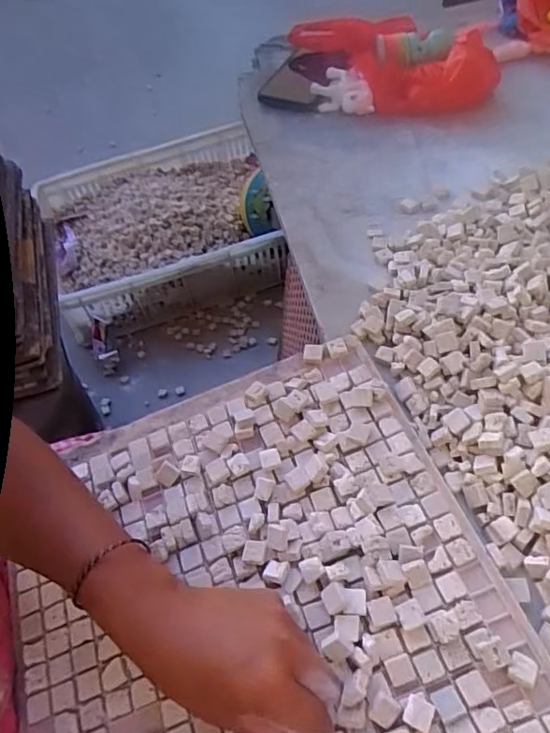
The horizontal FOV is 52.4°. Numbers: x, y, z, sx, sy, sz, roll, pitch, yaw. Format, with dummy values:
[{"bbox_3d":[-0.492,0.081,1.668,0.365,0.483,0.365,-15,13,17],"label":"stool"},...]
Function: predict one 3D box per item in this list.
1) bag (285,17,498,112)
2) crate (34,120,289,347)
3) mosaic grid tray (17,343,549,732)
[{"bbox_3d":[0.143,-0.399,0.722,0.283,0.049,0.128,20,59,20],"label":"bag"},{"bbox_3d":[-0.222,-0.301,1.181,0.477,0.192,0.386,-17,54,-6],"label":"crate"},{"bbox_3d":[-0.015,0.160,0.375,0.312,0.035,0.340,-18,57,-8],"label":"mosaic grid tray"}]

